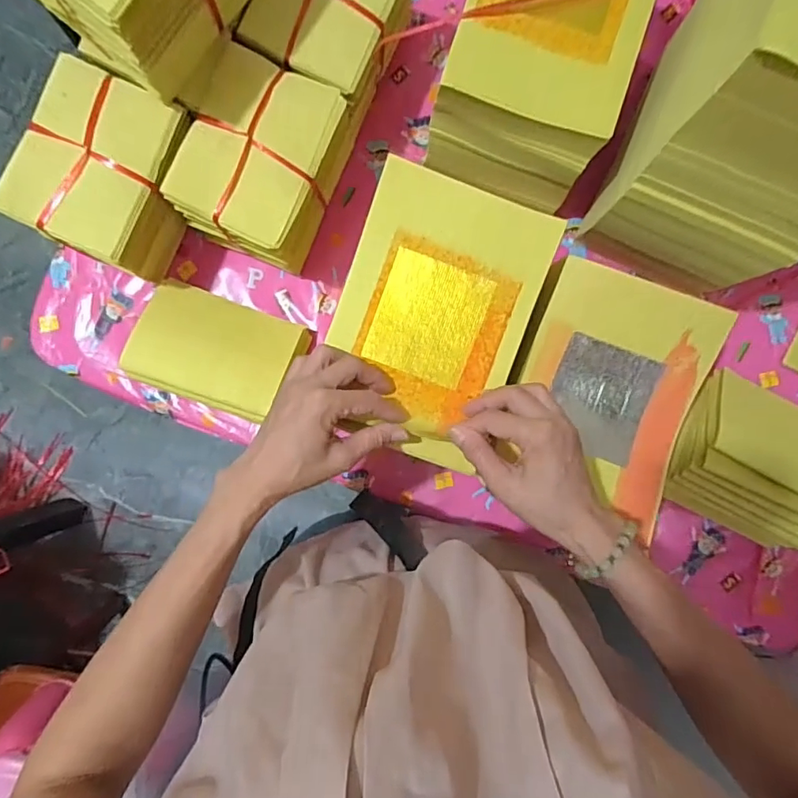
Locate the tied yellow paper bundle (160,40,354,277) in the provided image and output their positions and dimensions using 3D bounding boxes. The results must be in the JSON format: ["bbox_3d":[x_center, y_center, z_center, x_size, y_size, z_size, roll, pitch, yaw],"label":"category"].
[{"bbox_3d":[-0.136,-0.236,0.549,0.138,0.115,0.169,23,90,0],"label":"tied yellow paper bundle"}]

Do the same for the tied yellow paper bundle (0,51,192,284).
[{"bbox_3d":[-0.287,-0.223,0.533,0.117,0.117,0.159,25,90,0],"label":"tied yellow paper bundle"}]

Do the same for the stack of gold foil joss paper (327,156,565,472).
[{"bbox_3d":[0.028,-0.070,0.450,0.158,0.023,0.226,21,90,0],"label":"stack of gold foil joss paper"}]

